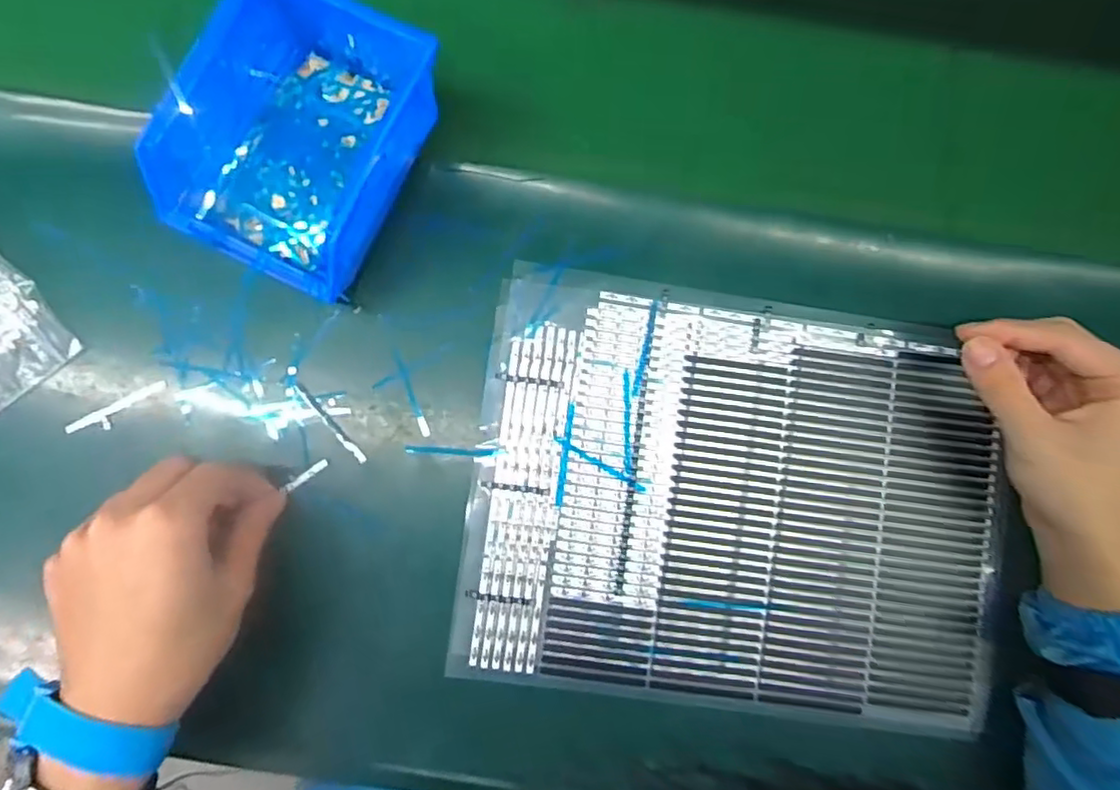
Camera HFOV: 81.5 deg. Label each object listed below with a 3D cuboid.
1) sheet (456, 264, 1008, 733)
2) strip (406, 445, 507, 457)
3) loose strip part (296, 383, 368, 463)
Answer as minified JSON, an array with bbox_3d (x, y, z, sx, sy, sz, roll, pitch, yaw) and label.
[{"bbox_3d":[0.103,0.061,0.380,0.301,0.008,0.236,8,86,-1],"label":"sheet"},{"bbox_3d":[-0.061,0.033,0.379,0.059,0.006,0.005,3,86,-1],"label":"strip"},{"bbox_3d":[-0.134,0.016,0.377,0.007,0.004,0.058,-41,88,-4],"label":"loose strip part"}]

